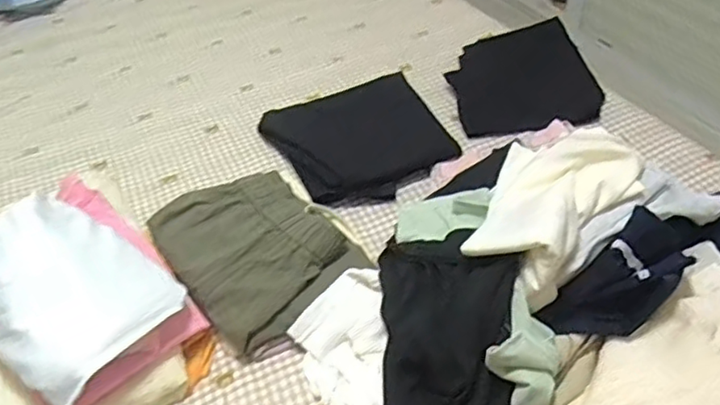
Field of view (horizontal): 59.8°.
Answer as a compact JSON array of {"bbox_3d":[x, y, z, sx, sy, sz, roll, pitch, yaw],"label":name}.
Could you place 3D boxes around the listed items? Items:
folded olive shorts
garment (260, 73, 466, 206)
[{"bbox_3d":[-0.136,0.057,0.845,0.221,0.064,0.275,-30,48,-26],"label":"folded olive shorts"},{"bbox_3d":[0.002,-0.106,1.037,0.273,0.041,0.251,-19,44,-17],"label":"garment"}]

